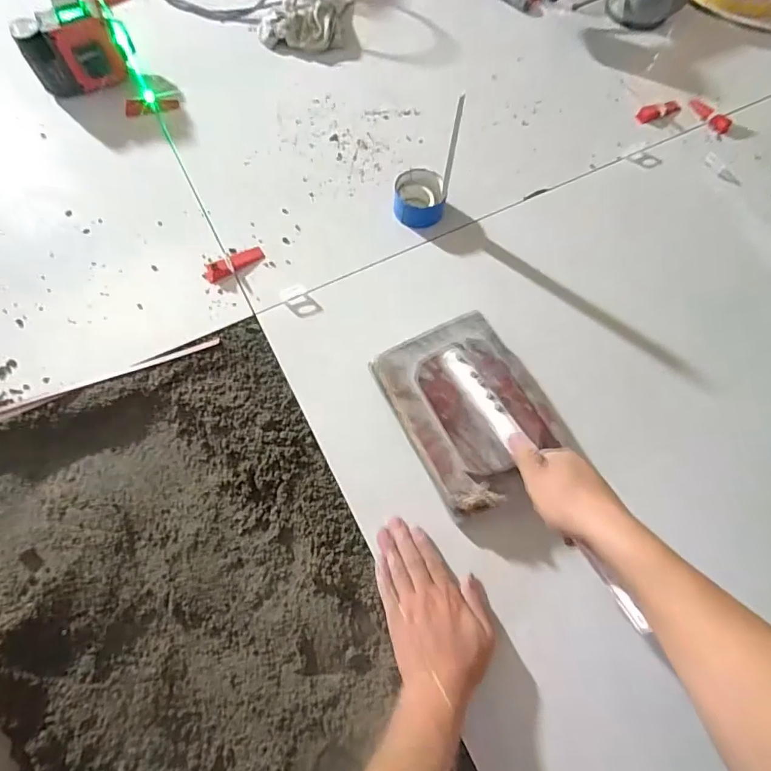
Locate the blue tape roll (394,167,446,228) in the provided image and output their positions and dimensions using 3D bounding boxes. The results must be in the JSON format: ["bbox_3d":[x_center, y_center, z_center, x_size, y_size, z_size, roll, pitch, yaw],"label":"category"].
[{"bbox_3d":[0.049,-0.276,0.709,0.071,0.032,0.089,-4,68,-3],"label":"blue tape roll"}]

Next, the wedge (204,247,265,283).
[{"bbox_3d":[-0.213,-0.173,0.675,0.086,0.015,0.025,-28,71,-12],"label":"wedge"}]

